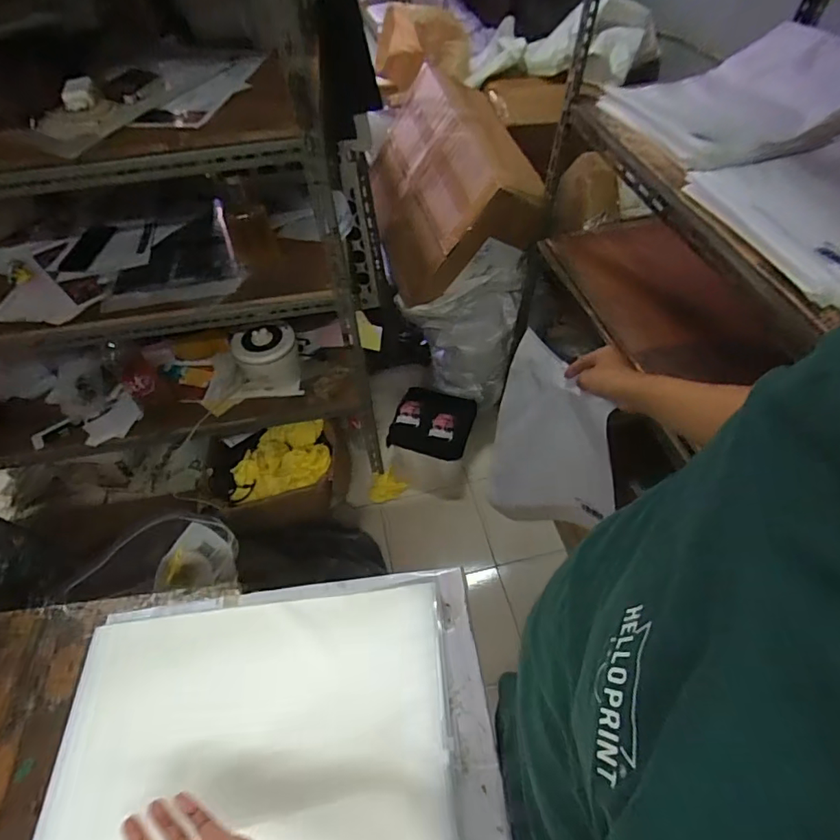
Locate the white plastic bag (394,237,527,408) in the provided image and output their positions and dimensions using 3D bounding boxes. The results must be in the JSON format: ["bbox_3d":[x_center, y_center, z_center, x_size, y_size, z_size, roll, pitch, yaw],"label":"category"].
[{"bbox_3d":[0.123,-0.282,1.594,0.340,0.535,0.148,10,53,13],"label":"white plastic bag"}]

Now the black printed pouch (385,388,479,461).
[{"bbox_3d":[0.043,0.002,1.646,0.242,0.061,0.232,12,53,14],"label":"black printed pouch"}]

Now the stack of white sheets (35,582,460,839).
[{"bbox_3d":[-0.185,0.340,0.554,0.427,0.025,0.293,-7,51,-1],"label":"stack of white sheets"}]

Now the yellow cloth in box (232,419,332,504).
[{"bbox_3d":[-0.433,0.125,1.611,0.299,0.079,0.231,-12,51,-5],"label":"yellow cloth in box"}]

